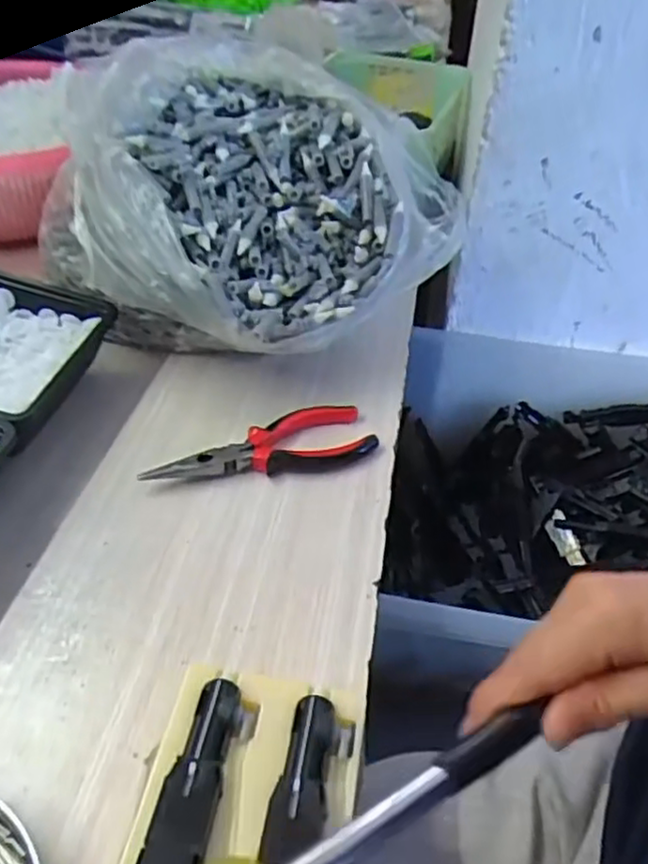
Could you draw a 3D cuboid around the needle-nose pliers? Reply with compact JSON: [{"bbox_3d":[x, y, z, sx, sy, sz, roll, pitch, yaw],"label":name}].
[{"bbox_3d":[-0.043,0.011,0.472,0.156,0.016,0.051,-14,44,-18],"label":"needle-nose pliers"}]

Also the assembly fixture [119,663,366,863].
[{"bbox_3d":[-0.033,0.167,0.288,0.087,0.030,0.139,8,41,6],"label":"assembly fixture"}]

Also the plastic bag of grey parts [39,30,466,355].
[{"bbox_3d":[-0.058,-0.180,0.557,0.274,0.189,0.271,24,46,23],"label":"plastic bag of grey parts"}]

